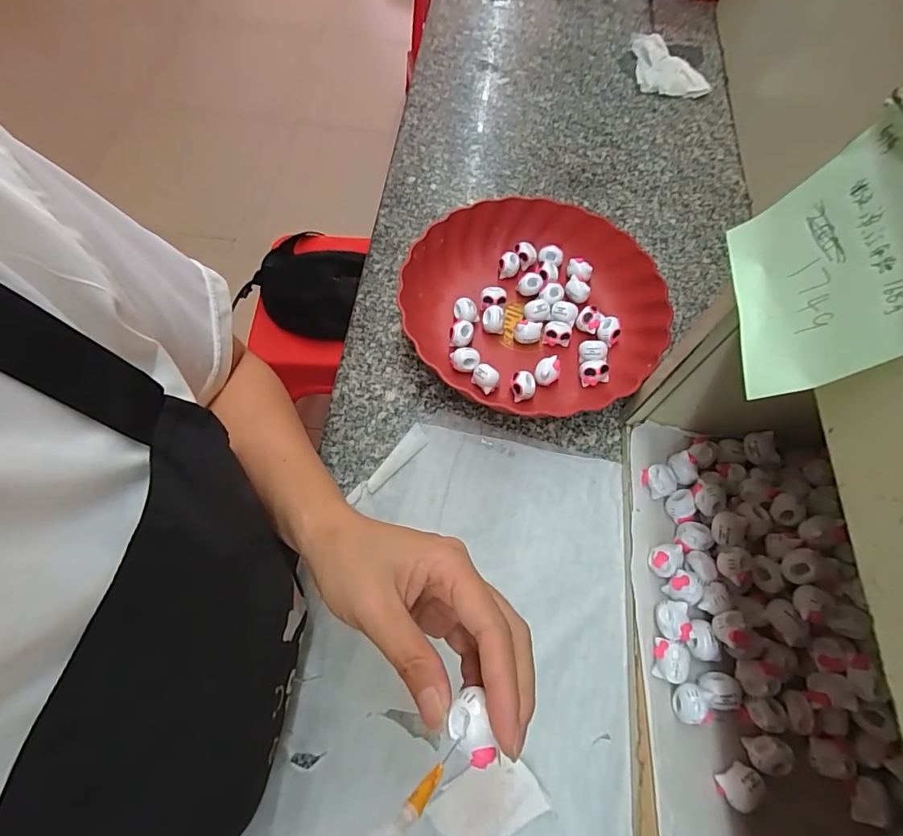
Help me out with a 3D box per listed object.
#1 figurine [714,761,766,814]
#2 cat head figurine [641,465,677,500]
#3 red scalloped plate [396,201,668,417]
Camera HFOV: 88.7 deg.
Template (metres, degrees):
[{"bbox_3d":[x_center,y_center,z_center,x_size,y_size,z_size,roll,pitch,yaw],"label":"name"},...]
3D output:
[{"bbox_3d":[0.179,0.229,0.283,0.024,0.018,0.024,-12,65,-7],"label":"figurine"},{"bbox_3d":[0.167,0.052,0.370,0.023,0.023,0.023,-2,64,-2],"label":"cat head figurine"},{"bbox_3d":[0.074,-0.106,0.444,0.241,0.047,0.236,-2,64,-3],"label":"red scalloped plate"}]

